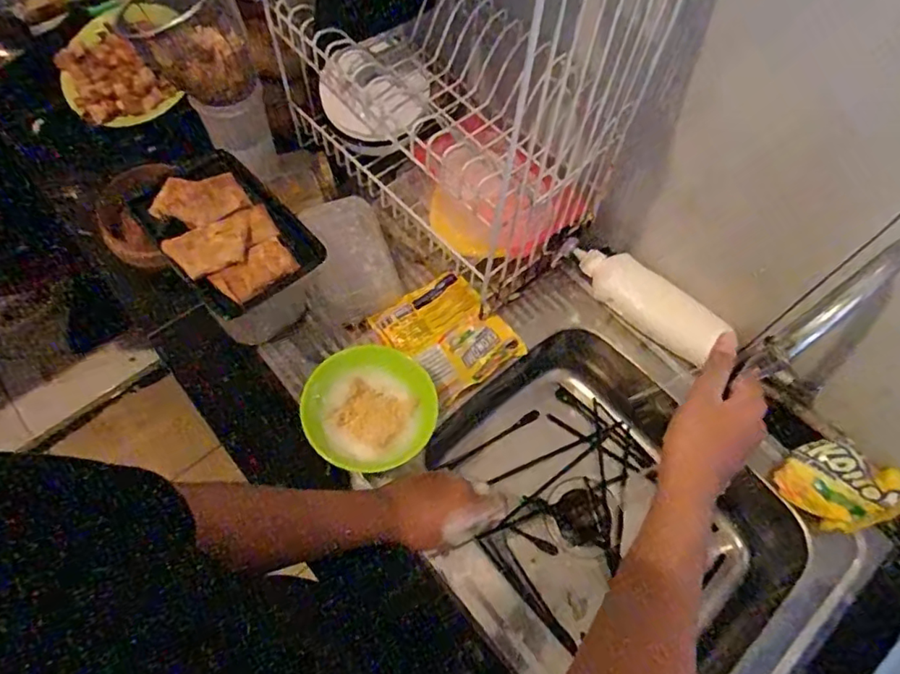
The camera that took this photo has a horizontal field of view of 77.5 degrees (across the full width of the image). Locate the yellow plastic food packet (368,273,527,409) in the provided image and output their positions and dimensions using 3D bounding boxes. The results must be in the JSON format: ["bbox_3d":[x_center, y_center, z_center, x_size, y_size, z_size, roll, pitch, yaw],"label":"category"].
[{"bbox_3d":[-0.004,-0.004,0.763,0.148,0.019,0.162,-33,69,-18],"label":"yellow plastic food packet"}]

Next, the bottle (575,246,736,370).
[{"bbox_3d":[0.266,-0.049,0.767,0.209,0.056,0.058,37,67,15],"label":"bottle"}]

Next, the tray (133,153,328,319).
[{"bbox_3d":[-0.242,-0.119,0.622,0.140,0.046,0.197,-40,72,-20],"label":"tray"}]

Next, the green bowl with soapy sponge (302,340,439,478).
[{"bbox_3d":[-0.092,0.090,0.672,0.152,0.068,0.147,1,63,-2],"label":"green bowl with soapy sponge"}]

